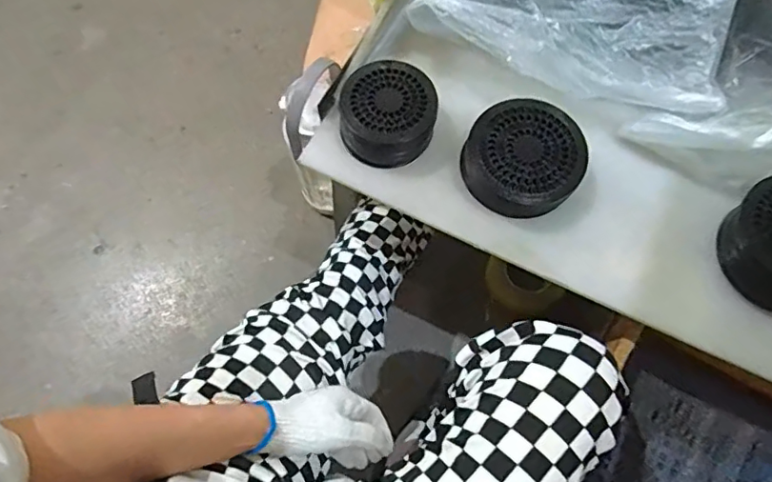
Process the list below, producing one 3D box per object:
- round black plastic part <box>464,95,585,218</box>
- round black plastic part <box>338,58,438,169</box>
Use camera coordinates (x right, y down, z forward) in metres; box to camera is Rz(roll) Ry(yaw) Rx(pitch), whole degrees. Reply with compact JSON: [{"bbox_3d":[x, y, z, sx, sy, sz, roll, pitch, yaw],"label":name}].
[{"bbox_3d":[0.141,-0.088,0.569,0.118,0.044,0.117,0,71,0],"label":"round black plastic part"},{"bbox_3d":[0.003,-0.138,0.586,0.099,0.051,0.102,0,71,0],"label":"round black plastic part"}]

